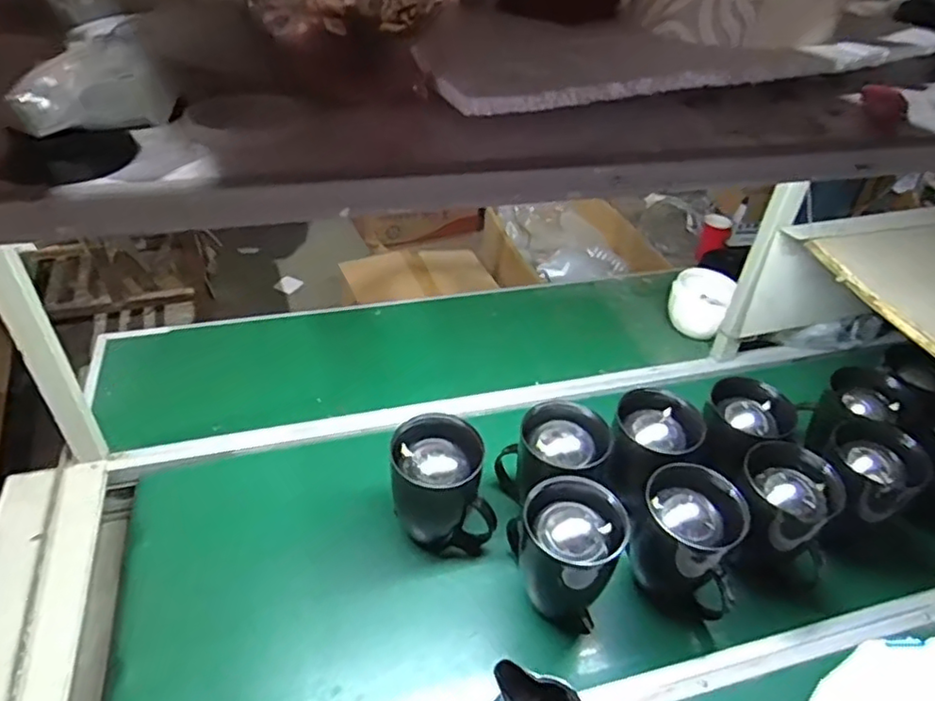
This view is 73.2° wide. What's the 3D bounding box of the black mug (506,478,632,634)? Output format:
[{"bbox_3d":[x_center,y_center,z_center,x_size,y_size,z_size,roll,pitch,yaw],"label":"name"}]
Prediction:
[{"bbox_3d":[0.131,0.284,0.842,0.144,0.196,0.119,15,41,14],"label":"black mug"}]

